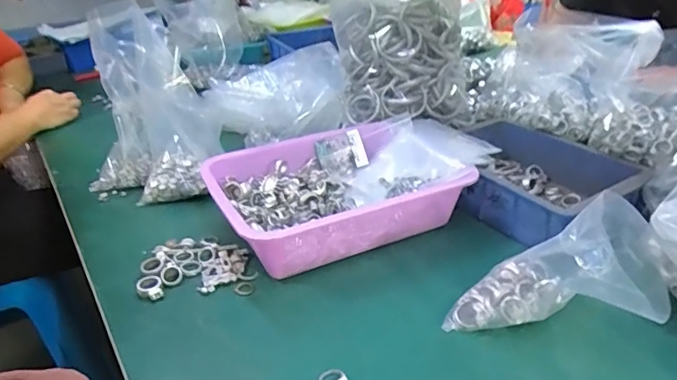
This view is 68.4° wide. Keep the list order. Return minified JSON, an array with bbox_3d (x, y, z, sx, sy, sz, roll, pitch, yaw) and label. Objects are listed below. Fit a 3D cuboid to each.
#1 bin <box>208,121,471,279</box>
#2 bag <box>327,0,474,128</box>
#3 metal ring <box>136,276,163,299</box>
[{"bbox_3d":[-0.003,0.008,0.641,0.298,0.089,0.216,-14,30,-25],"label":"bin"},{"bbox_3d":[0.097,-0.258,0.808,0.242,0.261,0.139,-1,29,2],"label":"bag"},{"bbox_3d":[-0.203,0.106,0.536,0.025,0.010,0.031,-14,30,-25],"label":"metal ring"}]

